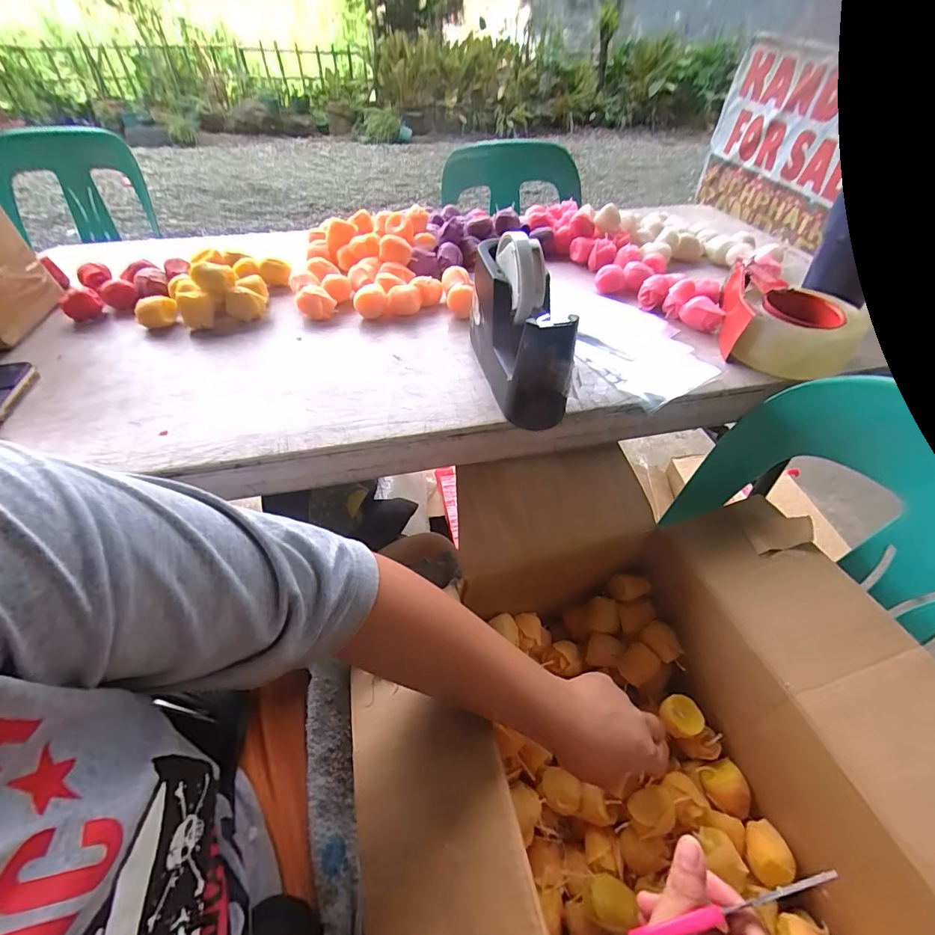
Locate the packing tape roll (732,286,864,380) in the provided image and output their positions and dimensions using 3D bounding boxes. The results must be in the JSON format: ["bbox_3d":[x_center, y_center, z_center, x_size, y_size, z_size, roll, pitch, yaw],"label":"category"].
[{"bbox_3d":[0.358,-0.147,0.501,0.110,0.056,0.095,21,50,18],"label":"packing tape roll"}]

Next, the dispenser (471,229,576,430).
[{"bbox_3d":[0.046,-0.139,0.437,0.061,0.122,0.177,-7,47,-7],"label":"dispenser"}]

